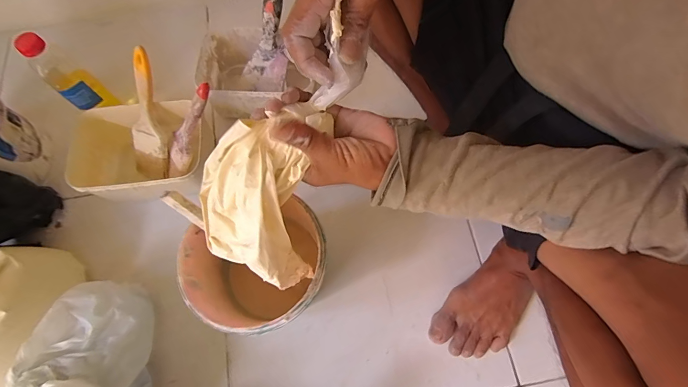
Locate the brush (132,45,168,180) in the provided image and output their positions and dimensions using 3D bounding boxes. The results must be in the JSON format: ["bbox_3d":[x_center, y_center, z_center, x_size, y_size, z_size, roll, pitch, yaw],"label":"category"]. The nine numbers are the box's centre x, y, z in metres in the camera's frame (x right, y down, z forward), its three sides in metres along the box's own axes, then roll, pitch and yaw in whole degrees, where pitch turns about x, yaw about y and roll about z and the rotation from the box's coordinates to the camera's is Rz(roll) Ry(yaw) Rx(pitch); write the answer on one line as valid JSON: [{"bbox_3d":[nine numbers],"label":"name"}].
[{"bbox_3d":[-0.308,-0.117,0.526,0.061,0.201,0.016,15,28,6],"label":"brush"}]

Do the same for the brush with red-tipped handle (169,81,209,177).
[{"bbox_3d":[-0.246,-0.098,0.530,0.057,0.015,0.165,41,115,15],"label":"brush with red-tipped handle"}]

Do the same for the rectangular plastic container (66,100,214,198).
[{"bbox_3d":[-0.321,-0.063,0.550,0.202,0.094,0.147,-5,71,-6],"label":"rectangular plastic container"}]

